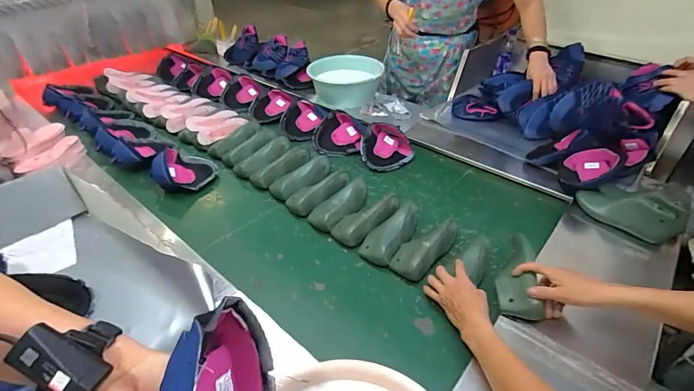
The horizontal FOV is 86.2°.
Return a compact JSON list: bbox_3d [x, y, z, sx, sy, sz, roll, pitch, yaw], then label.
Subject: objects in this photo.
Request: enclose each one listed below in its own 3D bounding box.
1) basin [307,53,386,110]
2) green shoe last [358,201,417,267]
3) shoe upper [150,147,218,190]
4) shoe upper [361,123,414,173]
[{"bbox_3d":[-0.010,-0.476,1.536,0.297,0.110,0.299,0,39,0],"label":"basin"},{"bbox_3d":[0.115,0.088,0.923,0.087,0.064,0.203,25,46,27],"label":"green shoe last"},{"bbox_3d":[-0.491,-0.080,1.116,0.150,0.077,0.157,0,39,0],"label":"shoe upper"},{"bbox_3d":[0.132,-0.160,1.205,0.164,0.074,0.164,7,40,8],"label":"shoe upper"}]

